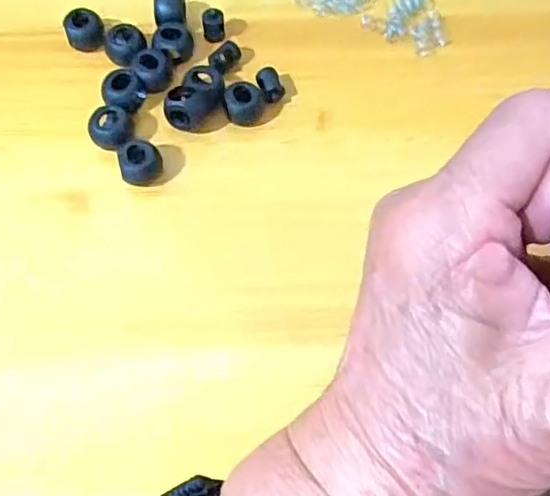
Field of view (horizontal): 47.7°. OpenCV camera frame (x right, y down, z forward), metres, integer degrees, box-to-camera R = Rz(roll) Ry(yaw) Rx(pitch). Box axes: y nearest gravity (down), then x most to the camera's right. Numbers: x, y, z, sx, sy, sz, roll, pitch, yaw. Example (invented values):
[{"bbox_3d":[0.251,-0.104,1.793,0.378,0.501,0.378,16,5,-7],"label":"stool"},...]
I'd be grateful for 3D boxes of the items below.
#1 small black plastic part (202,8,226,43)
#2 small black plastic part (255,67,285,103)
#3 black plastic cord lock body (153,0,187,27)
[{"bbox_3d":[-0.027,-0.098,0.271,0.009,0.015,0.008,-4,64,-4],"label":"small black plastic part"},{"bbox_3d":[-0.002,-0.068,0.262,0.010,0.009,0.015,-16,65,-10],"label":"small black plastic part"},{"bbox_3d":[-0.046,-0.103,0.273,0.013,0.015,0.013,-7,64,-6],"label":"black plastic cord lock body"}]

